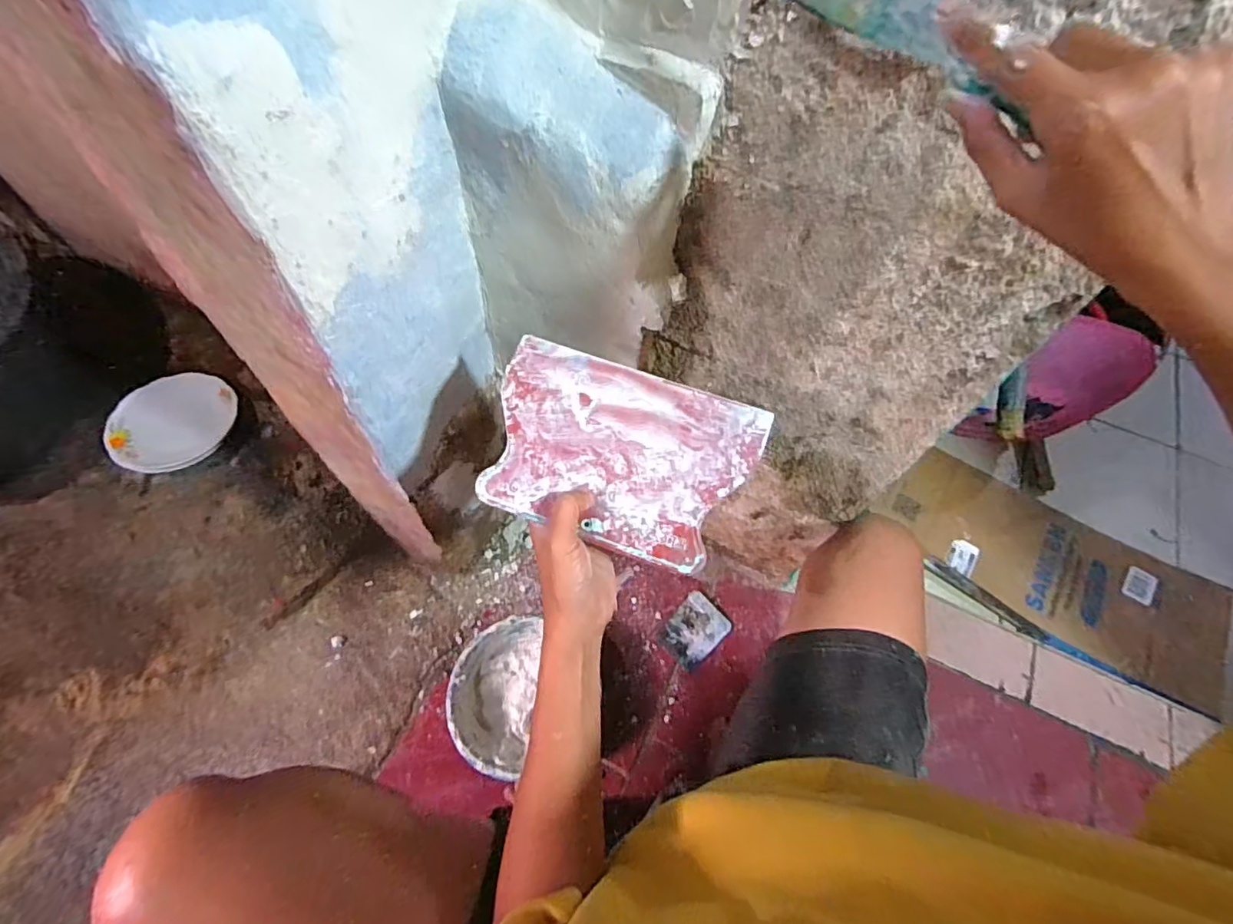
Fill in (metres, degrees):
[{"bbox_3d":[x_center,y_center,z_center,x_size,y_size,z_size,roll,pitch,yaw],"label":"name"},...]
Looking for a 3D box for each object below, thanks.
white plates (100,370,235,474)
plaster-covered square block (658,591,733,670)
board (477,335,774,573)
[{"bbox_3d":[-0.776,-0.068,0.972,0.185,0.048,0.178,1,63,-3],"label":"white plates"},{"bbox_3d":[0.120,0.259,0.843,0.079,0.012,0.100,40,67,15],"label":"plaster-covered square block"},{"bbox_3d":[0.000,-0.008,0.427,0.203,0.004,0.138,19,74,7],"label":"board"}]

